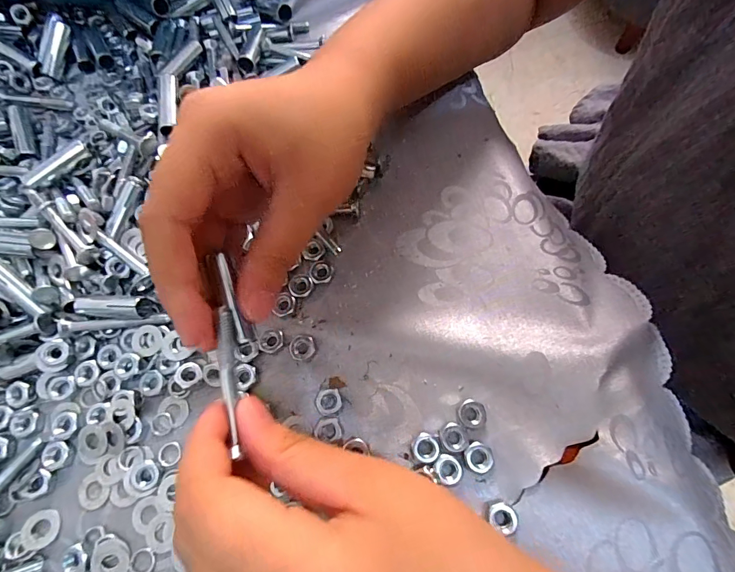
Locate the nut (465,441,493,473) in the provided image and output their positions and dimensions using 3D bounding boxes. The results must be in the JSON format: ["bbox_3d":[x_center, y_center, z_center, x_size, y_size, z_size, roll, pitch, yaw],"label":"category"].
[{"bbox_3d":[0.053,0.081,0.187,0.013,0.004,0.013,-1,70,3],"label":"nut"}]

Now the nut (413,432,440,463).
[{"bbox_3d":[0.028,0.078,0.190,0.012,0.005,0.013,18,72,10],"label":"nut"}]

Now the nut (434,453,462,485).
[{"bbox_3d":[0.038,0.086,0.185,0.012,0.004,0.013,-1,70,3],"label":"nut"}]

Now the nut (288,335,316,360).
[{"bbox_3d":[-0.035,0.032,0.210,0.013,0.006,0.012,-21,70,-4],"label":"nut"}]

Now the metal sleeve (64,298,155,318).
[{"bbox_3d":[-0.139,0.011,0.210,0.050,0.009,0.010,3,70,5],"label":"metal sleeve"}]

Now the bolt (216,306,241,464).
[{"bbox_3d":[-0.051,0.034,0.147,0.007,0.006,0.053,-9,79,-1],"label":"bolt"}]

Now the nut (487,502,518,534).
[{"bbox_3d":[0.061,0.105,0.179,0.012,0.004,0.011,-11,70,0],"label":"nut"}]

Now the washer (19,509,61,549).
[{"bbox_3d":[-0.156,0.116,0.188,0.017,0.004,0.016,-16,70,-2],"label":"washer"}]

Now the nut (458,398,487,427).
[{"bbox_3d":[0.051,0.062,0.193,0.012,0.007,0.013,28,74,13],"label":"nut"}]

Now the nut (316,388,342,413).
[{"bbox_3d":[-0.020,0.058,0.201,0.013,0.004,0.012,-1,70,3],"label":"nut"}]

